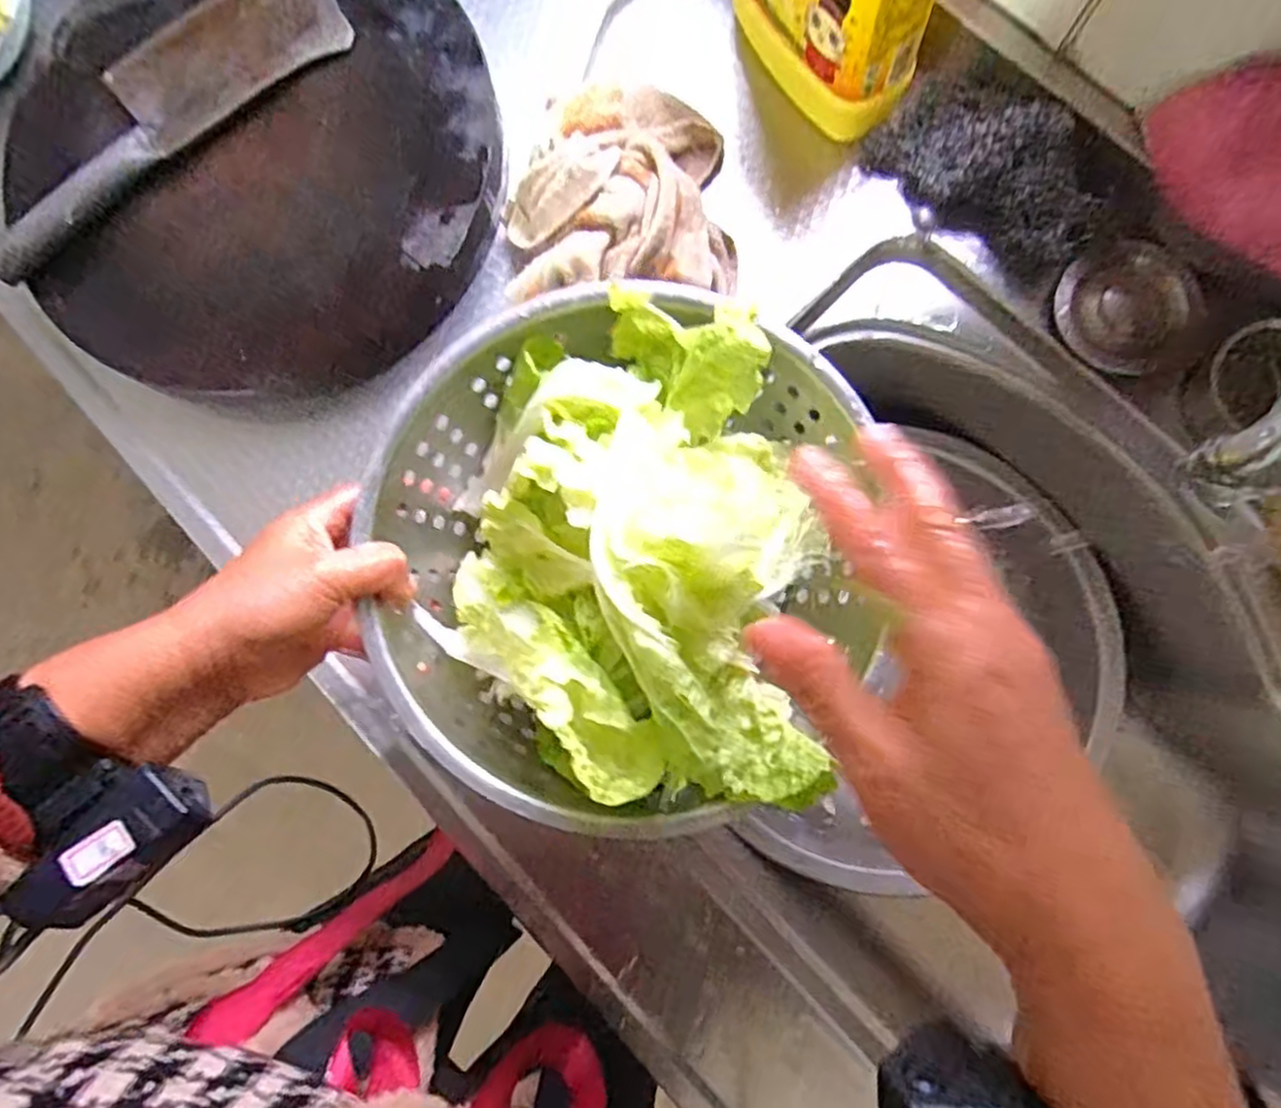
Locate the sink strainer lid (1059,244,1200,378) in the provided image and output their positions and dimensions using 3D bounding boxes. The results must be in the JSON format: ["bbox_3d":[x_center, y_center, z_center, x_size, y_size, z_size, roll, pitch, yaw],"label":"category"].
[{"bbox_3d":[0.294,-0.151,0.450,0.072,0.011,0.072,6,108,19],"label":"sink strainer lid"}]

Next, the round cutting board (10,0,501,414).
[{"bbox_3d":[-0.264,-0.271,0.504,0.321,0.068,0.333,-32,80,-8],"label":"round cutting board"}]

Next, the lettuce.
[{"bbox_3d":[-0.010,-0.005,0.365,0.177,0.080,0.238,0,77,-2],"label":"lettuce"}]

